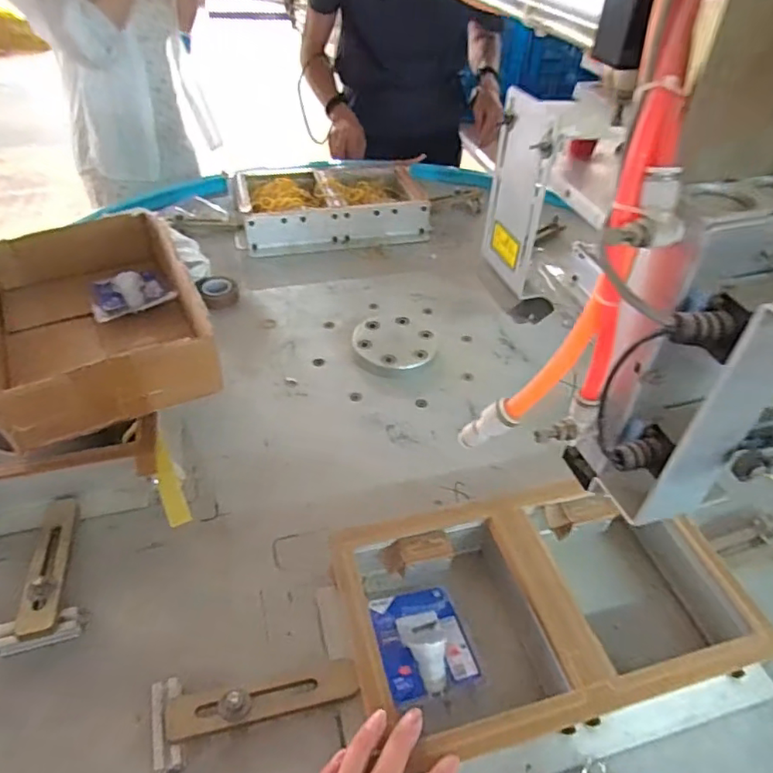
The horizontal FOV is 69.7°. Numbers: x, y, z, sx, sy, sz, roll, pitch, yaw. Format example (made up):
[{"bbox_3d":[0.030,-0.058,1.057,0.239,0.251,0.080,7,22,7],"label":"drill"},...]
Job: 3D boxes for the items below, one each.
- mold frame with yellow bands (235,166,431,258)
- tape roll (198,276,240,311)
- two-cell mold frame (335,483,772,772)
[{"bbox_3d":[-0.103,-0.341,1.033,0.343,0.065,0.224,-6,44,-11],"label":"mold frame with yellow bands"},{"bbox_3d":[-0.256,-0.146,0.852,0.059,0.025,0.068,-10,44,-15],"label":"tape roll"},{"bbox_3d":[0.138,0.196,0.482,0.340,0.070,0.199,-9,44,-14],"label":"two-cell mold frame"}]

